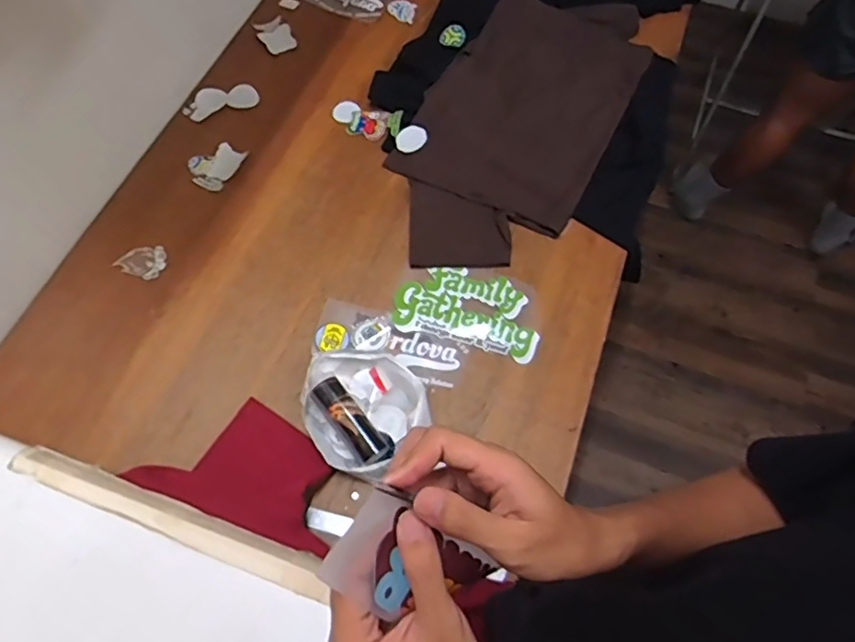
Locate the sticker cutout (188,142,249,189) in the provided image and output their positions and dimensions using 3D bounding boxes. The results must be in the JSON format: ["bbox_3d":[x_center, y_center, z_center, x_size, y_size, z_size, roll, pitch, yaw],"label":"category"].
[{"bbox_3d":[-0.397,-0.292,1.075,0.089,0.007,0.101,29,67,12],"label":"sticker cutout"}]

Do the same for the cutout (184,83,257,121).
[{"bbox_3d":[-0.410,-0.438,1.142,0.143,0.007,0.068,-19,75,-10],"label":"cutout"}]

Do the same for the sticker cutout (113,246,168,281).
[{"bbox_3d":[-0.492,-0.098,0.983,0.089,0.009,0.060,-2,64,-2],"label":"sticker cutout"}]

